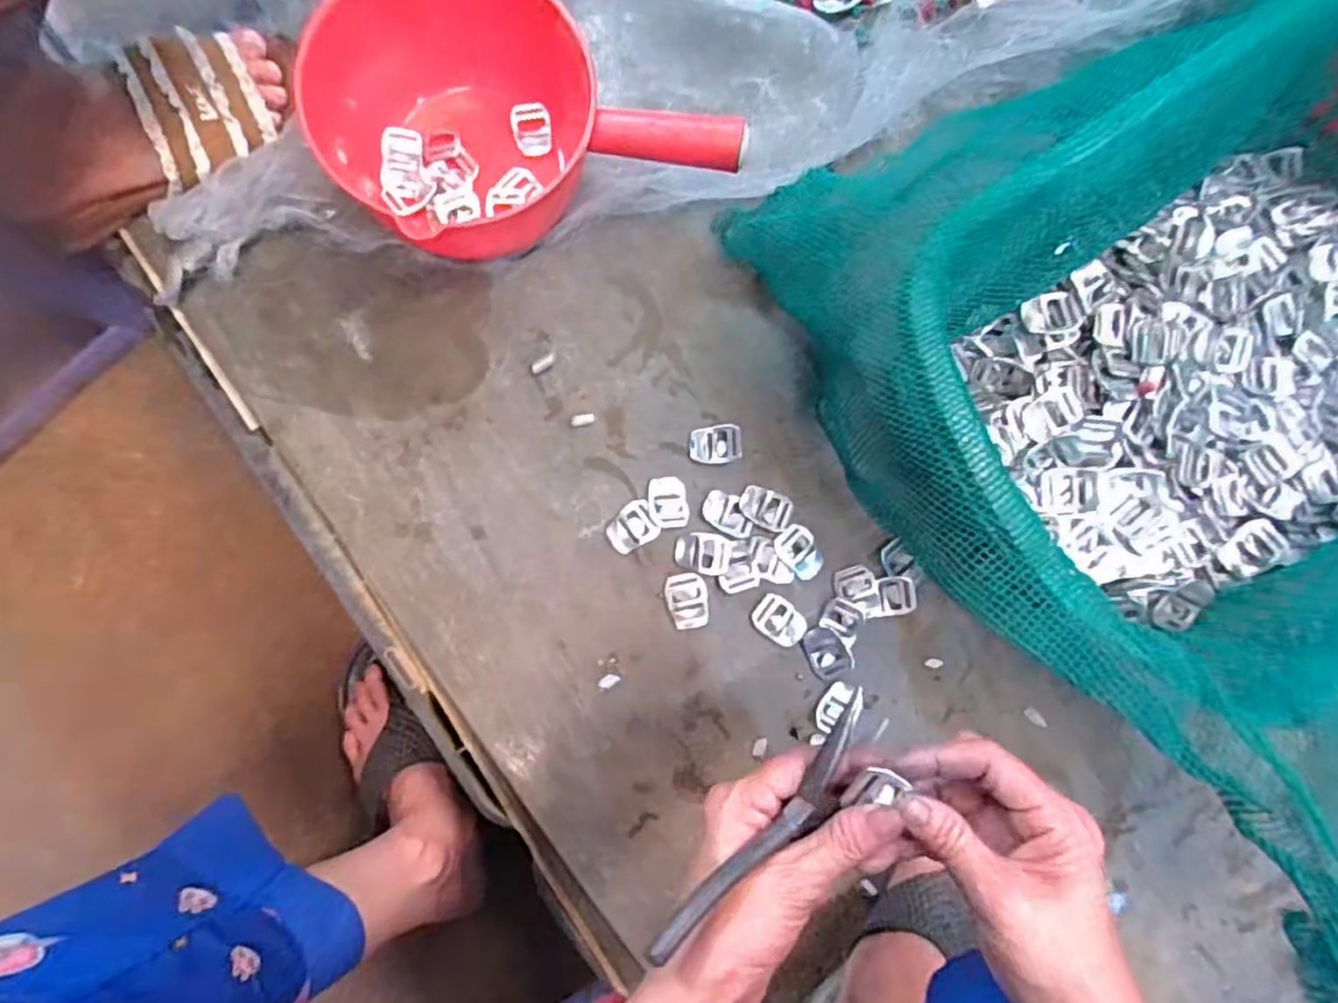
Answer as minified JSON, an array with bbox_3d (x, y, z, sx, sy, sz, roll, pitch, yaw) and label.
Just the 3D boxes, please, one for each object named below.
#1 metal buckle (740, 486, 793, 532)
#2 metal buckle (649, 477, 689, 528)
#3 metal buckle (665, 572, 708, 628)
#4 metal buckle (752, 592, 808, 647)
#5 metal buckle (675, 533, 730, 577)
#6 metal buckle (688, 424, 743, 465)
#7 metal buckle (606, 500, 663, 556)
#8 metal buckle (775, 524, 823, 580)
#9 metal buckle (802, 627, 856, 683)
[{"bbox_3d":[0.071,0.005,0.515,0.038,0.004,0.027,21,85,1],"label":"metal buckle"},{"bbox_3d":[0.000,0.001,0.508,0.028,0.008,0.037,-2,85,-1],"label":"metal buckle"},{"bbox_3d":[0.014,0.072,0.503,0.031,0.004,0.040,-2,85,-1],"label":"metal buckle"},{"bbox_3d":[0.081,0.087,0.506,0.038,0.004,0.029,39,86,2],"label":"metal buckle"},{"bbox_3d":[0.024,0.037,0.506,0.039,0.004,0.030,10,85,0],"label":"metal buckle"},{"bbox_3d":[0.034,-0.043,0.518,0.039,0.009,0.030,-5,85,-1],"label":"metal buckle"},{"bbox_3d":[-0.027,0.019,0.506,0.035,0.004,0.030,-29,86,-3],"label":"metal buckle"},{"bbox_3d":[0.096,0.037,0.510,0.028,0.004,0.040,-34,87,-4],"label":"metal buckle"},{"bbox_3d":[0.116,0.111,0.505,0.029,0.006,0.039,-23,86,-3],"label":"metal buckle"}]

